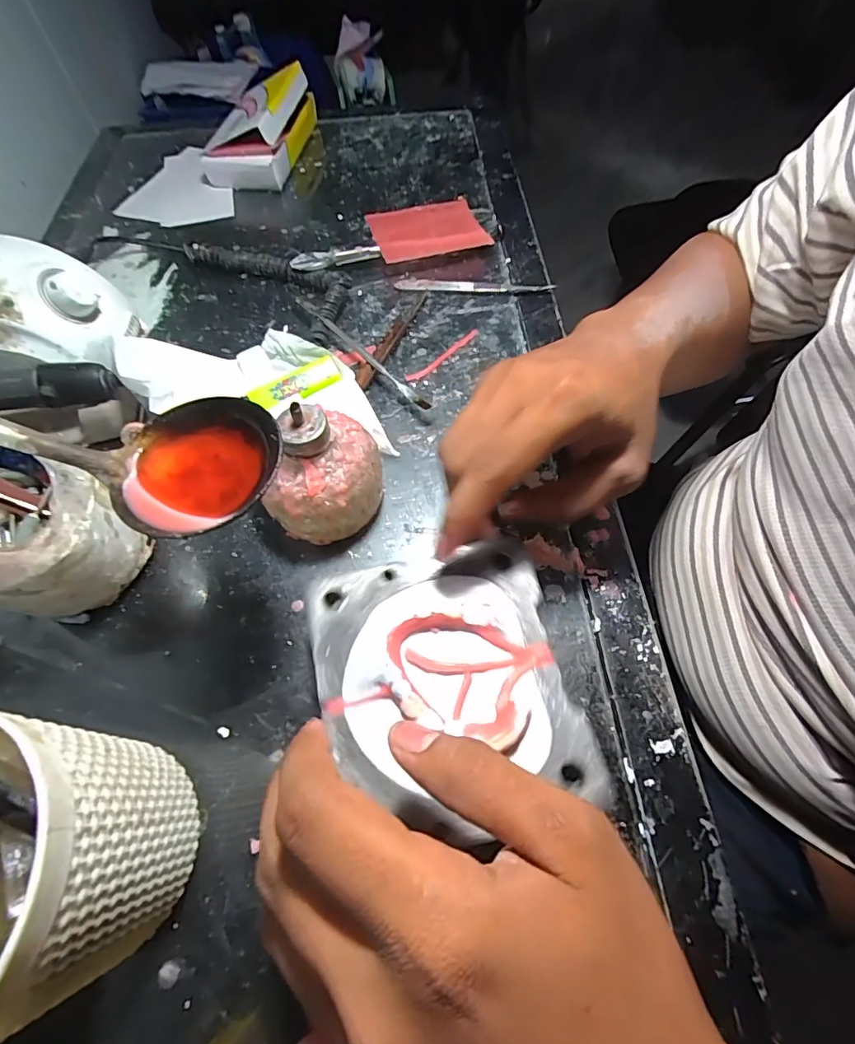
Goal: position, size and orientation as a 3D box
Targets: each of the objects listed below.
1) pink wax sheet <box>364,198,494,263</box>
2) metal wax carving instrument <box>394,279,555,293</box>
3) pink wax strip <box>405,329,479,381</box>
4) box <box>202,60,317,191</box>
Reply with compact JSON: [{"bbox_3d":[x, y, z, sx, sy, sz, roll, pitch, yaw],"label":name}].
[{"bbox_3d":[-0.001,-0.274,0.435,0.100,0.006,0.076,-17,64,-10],"label":"pink wax sheet"},{"bbox_3d":[0.040,-0.206,0.410,0.137,0.005,0.014,5,62,5],"label":"metal wax carving instrument"},{"bbox_3d":[0.013,-0.132,0.369,0.076,0.004,0.008,-41,68,-18],"label":"pink wax strip"},{"bbox_3d":[-0.184,-0.442,0.520,0.087,0.056,0.161,9,62,7],"label":"box"}]

